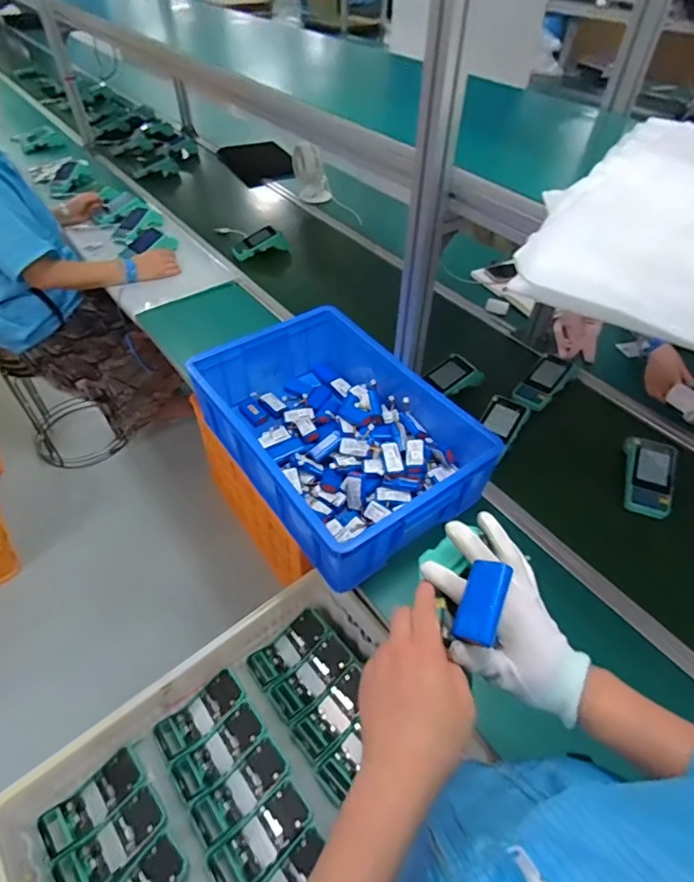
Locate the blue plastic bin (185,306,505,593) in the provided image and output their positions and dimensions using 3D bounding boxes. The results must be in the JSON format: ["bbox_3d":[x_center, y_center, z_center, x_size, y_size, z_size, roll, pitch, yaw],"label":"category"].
[{"bbox_3d":[-0.027,-0.019,0.922,0.341,0.155,0.510,-29,54,-25],"label":"blue plastic bin"}]

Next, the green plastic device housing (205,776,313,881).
[{"bbox_3d":[-0.139,0.647,0.798,0.165,0.035,0.080,-32,56,-27],"label":"green plastic device housing"}]

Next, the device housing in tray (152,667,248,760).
[{"bbox_3d":[-0.273,0.514,0.920,0.164,0.051,0.076,-33,56,-28],"label":"device housing in tray"}]

